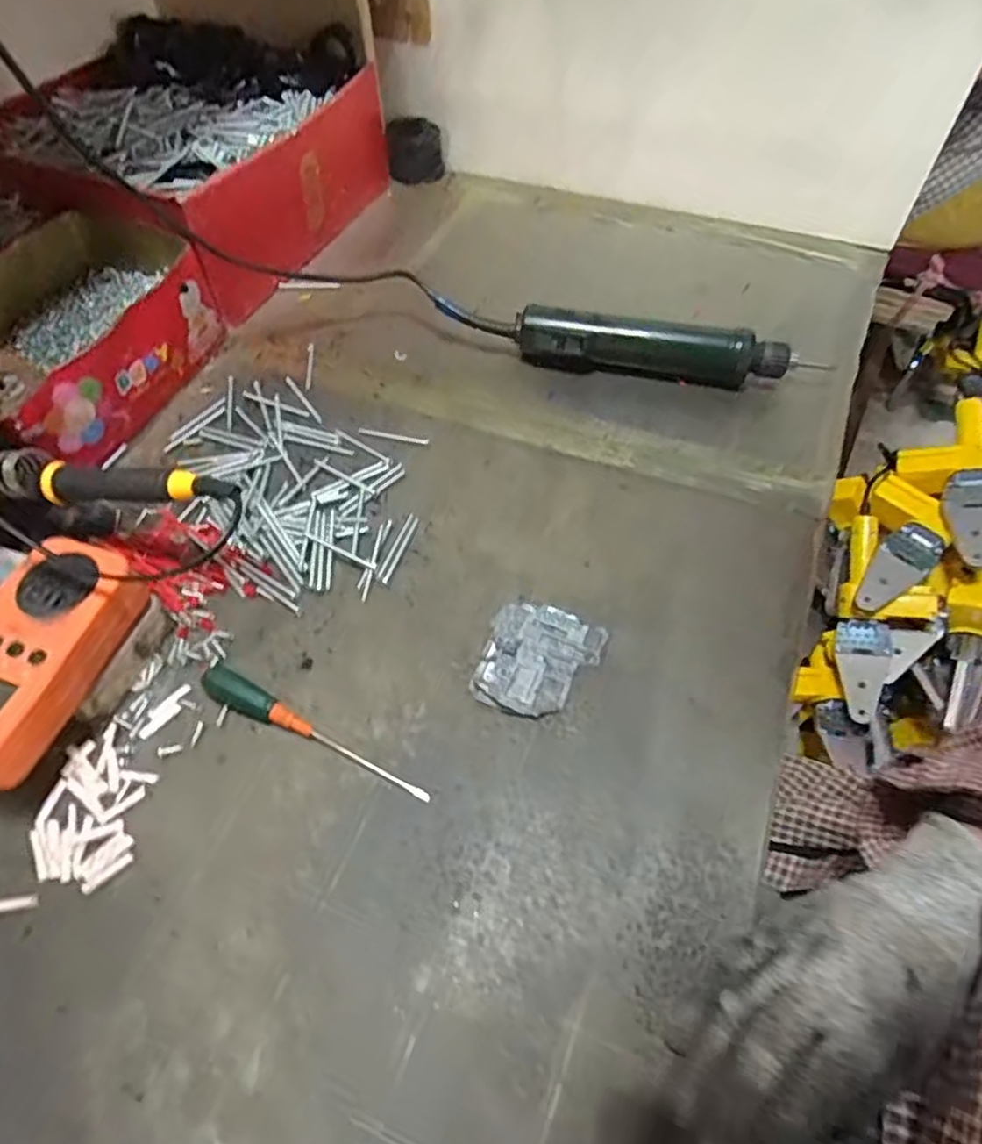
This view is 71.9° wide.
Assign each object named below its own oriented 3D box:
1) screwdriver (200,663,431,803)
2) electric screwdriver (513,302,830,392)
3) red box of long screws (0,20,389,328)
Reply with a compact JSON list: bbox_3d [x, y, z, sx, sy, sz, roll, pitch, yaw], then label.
[{"bbox_3d":[-0.101,0.090,0.380,0.148,0.015,0.018,24,59,16],"label":"screwdriver"},{"bbox_3d":[0.137,-0.175,0.547,0.236,0.040,0.037,12,56,8],"label":"electric screwdriver"},{"bbox_3d":[-0.281,-0.395,0.652,0.282,0.126,0.298,21,58,14],"label":"red box of long screws"}]

